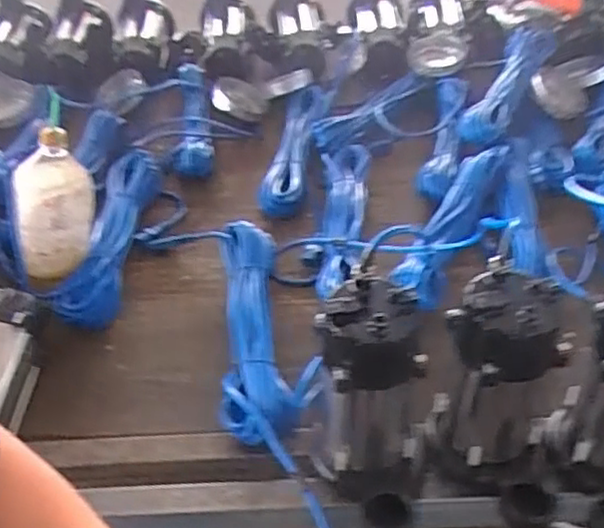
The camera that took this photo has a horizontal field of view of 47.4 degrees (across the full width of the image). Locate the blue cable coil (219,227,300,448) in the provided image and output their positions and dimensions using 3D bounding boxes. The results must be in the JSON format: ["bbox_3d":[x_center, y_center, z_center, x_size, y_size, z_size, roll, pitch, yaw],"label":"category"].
[{"bbox_3d":[-0.060,0.072,0.883,0.089,0.043,0.350,-4,42,-2],"label":"blue cable coil"}]

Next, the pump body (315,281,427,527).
[{"bbox_3d":[0.062,0.144,0.663,0.114,0.223,0.137,2,42,5],"label":"pump body"}]

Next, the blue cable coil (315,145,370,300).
[{"bbox_3d":[0.058,-0.074,1.032,0.072,0.055,0.332,3,43,6],"label":"blue cable coil"}]

